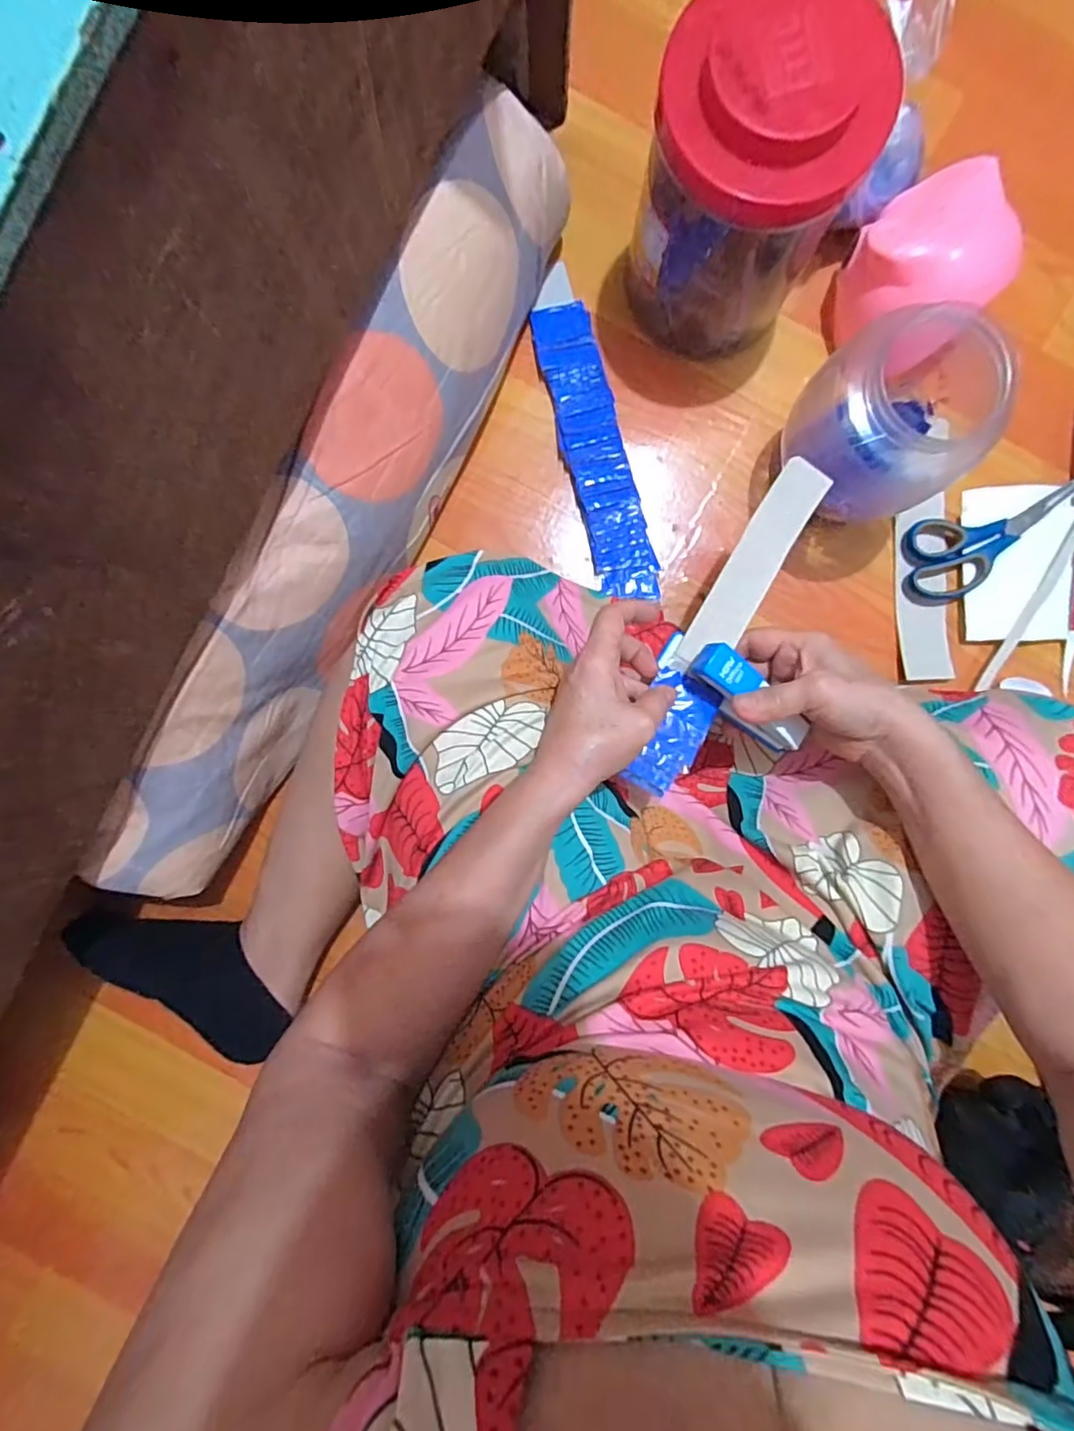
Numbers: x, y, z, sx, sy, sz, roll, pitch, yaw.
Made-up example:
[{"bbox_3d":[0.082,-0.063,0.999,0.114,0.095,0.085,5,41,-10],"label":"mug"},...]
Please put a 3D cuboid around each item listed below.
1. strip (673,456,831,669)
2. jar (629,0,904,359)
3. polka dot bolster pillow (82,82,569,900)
[{"bbox_3d":[0.152,-0.103,0.413,0.035,0.009,0.154,29,94,-7],"label":"strip"},{"bbox_3d":[0.150,-0.380,0.429,0.135,0.187,0.127,0,92,-1],"label":"jar"},{"bbox_3d":[-0.137,-0.145,0.444,0.080,0.103,0.627,29,91,-2],"label":"polka dot bolster pillow"}]

